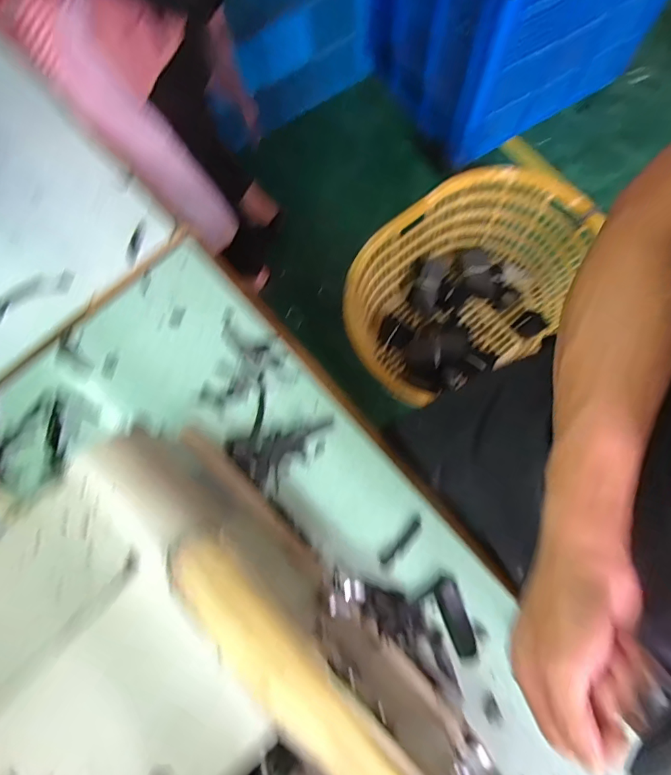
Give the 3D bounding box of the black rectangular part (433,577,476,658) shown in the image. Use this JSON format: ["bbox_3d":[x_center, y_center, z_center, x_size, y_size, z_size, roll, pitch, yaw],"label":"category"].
[{"bbox_3d":[0.110,0.211,0.412,0.020,0.004,0.066,-19,76,-4],"label":"black rectangular part"}]

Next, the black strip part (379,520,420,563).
[{"bbox_3d":[0.062,0.148,0.429,0.051,0.004,0.010,-42,79,-9],"label":"black strip part"}]

